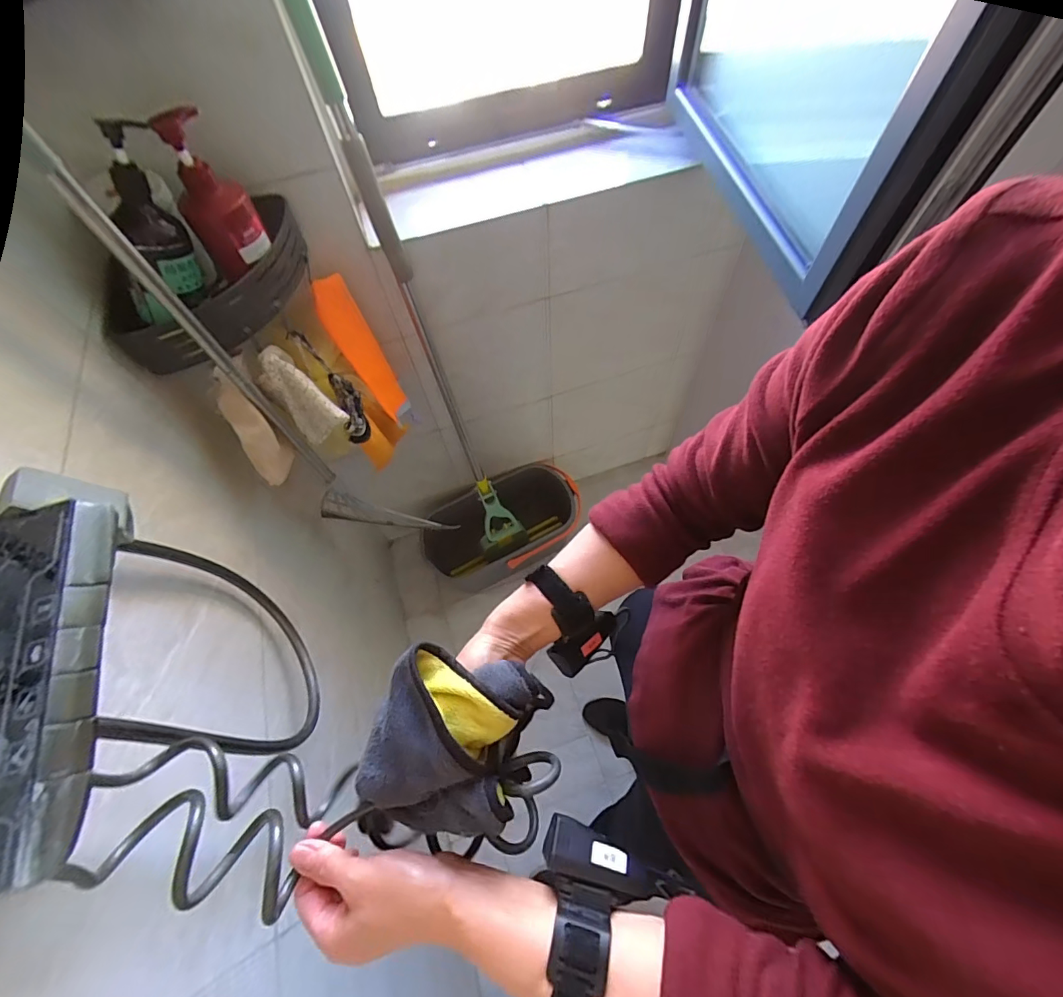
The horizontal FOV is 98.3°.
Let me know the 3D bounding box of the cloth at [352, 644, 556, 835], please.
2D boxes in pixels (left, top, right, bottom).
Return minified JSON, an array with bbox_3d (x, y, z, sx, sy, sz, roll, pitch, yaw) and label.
[{"bbox_3d":[-0.064,0.173,0.333,0.118,0.046,0.117,10,63,8],"label":"cloth"}]

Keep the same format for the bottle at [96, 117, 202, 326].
[{"bbox_3d":[-0.415,-0.293,0.505,0.057,0.192,0.054,17,35,12],"label":"bottle"}]

